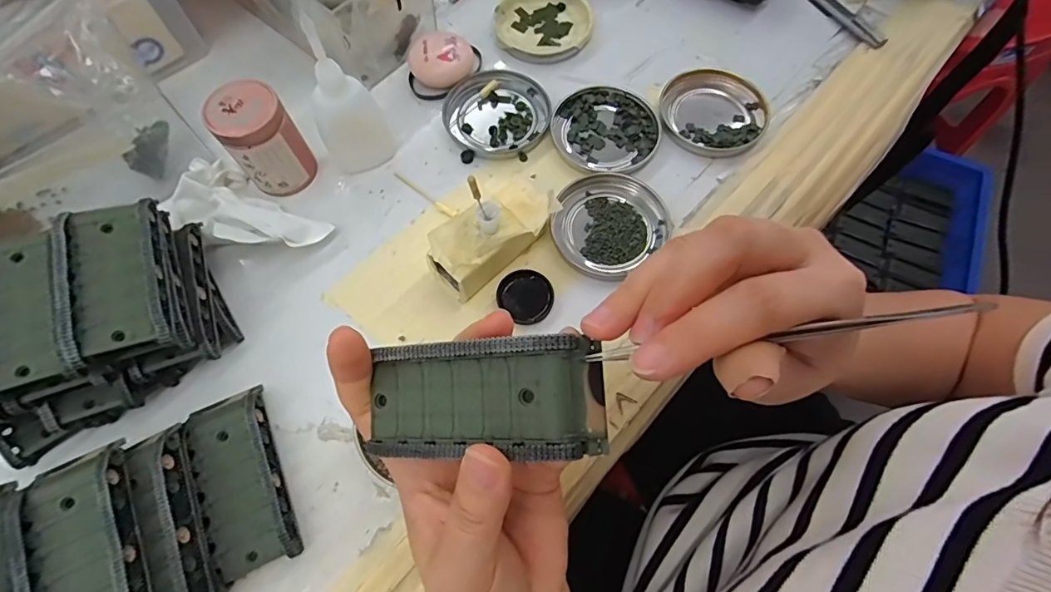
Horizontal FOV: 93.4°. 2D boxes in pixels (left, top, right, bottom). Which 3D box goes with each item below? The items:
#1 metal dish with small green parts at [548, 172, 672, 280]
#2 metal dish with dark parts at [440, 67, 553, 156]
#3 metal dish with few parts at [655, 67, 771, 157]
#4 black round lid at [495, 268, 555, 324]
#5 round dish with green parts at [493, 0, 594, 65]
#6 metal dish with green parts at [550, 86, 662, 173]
[{"bbox_3d":[0.055,-0.052,0.337,0.078,0.017,0.073,0,67,0],"label":"metal dish with small green parts"},{"bbox_3d":[-0.022,-0.139,0.374,0.078,0.010,0.074,0,67,0],"label":"metal dish with dark parts"},{"bbox_3d":[0.141,-0.141,0.375,0.081,0.010,0.079,0,67,0],"label":"metal dish with few parts"},{"bbox_3d":[0.000,-0.001,0.318,0.036,0.009,0.032,41,72,16],"label":"black round lid"},{"bbox_3d":[0.014,-0.226,0.413,0.078,0.012,0.080,-1,64,2],"label":"round dish with green parts"},{"bbox_3d":[0.060,-0.125,0.369,0.077,0.008,0.073,0,67,0],"label":"metal dish with green parts"}]

